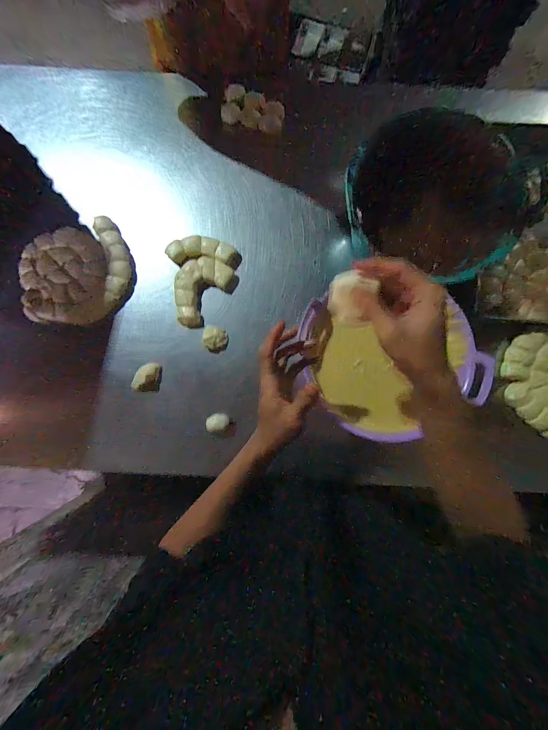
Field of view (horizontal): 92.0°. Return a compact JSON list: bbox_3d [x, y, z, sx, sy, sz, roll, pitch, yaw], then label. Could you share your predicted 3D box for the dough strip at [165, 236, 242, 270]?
[{"bbox_3d":[-0.148,-0.239,0.562,0.151,0.024,0.056,7,87,0],"label":"dough strip"}]

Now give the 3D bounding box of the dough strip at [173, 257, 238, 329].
[{"bbox_3d":[-0.159,-0.162,0.558,0.104,0.023,0.152,41,87,2],"label":"dough strip"}]

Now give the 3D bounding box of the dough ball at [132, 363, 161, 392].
[{"bbox_3d":[-0.259,0.026,0.541,0.042,0.027,0.057,0,87,0],"label":"dough ball"}]

